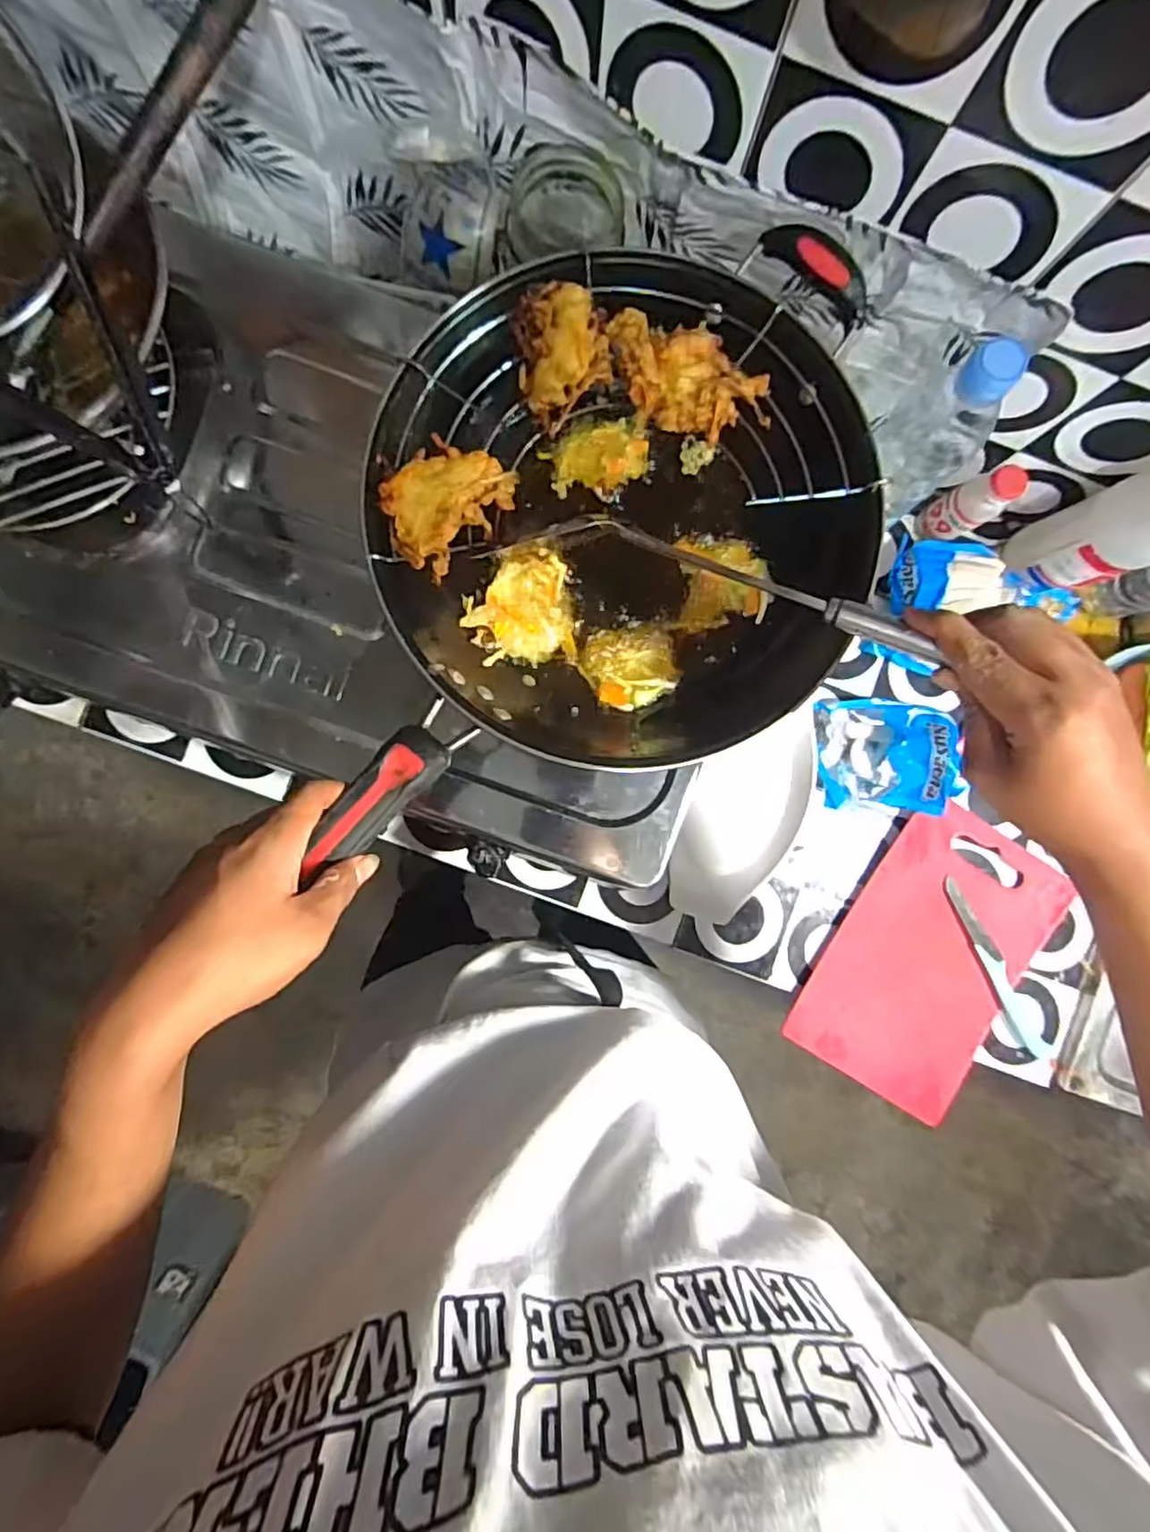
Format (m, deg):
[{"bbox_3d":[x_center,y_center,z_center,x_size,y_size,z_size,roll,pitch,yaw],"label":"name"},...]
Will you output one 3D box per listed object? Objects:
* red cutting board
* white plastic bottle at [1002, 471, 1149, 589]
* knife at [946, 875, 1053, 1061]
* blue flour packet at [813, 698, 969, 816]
[{"bbox_3d":[0.349,0.188,0.630,0.179,0.014,0.276,32,88,-1],"label":"red cutting board"},{"bbox_3d":[0.445,-0.194,0.497,0.055,0.234,0.073,-24,90,-3],"label":"white plastic bottle"},{"bbox_3d":[0.418,0.203,0.639,0.025,0.008,0.205,-29,90,-3],"label":"knife"},{"bbox_3d":[0.295,-0.010,0.614,0.126,0.030,0.104,2,89,-2],"label":"blue flour packet"}]

